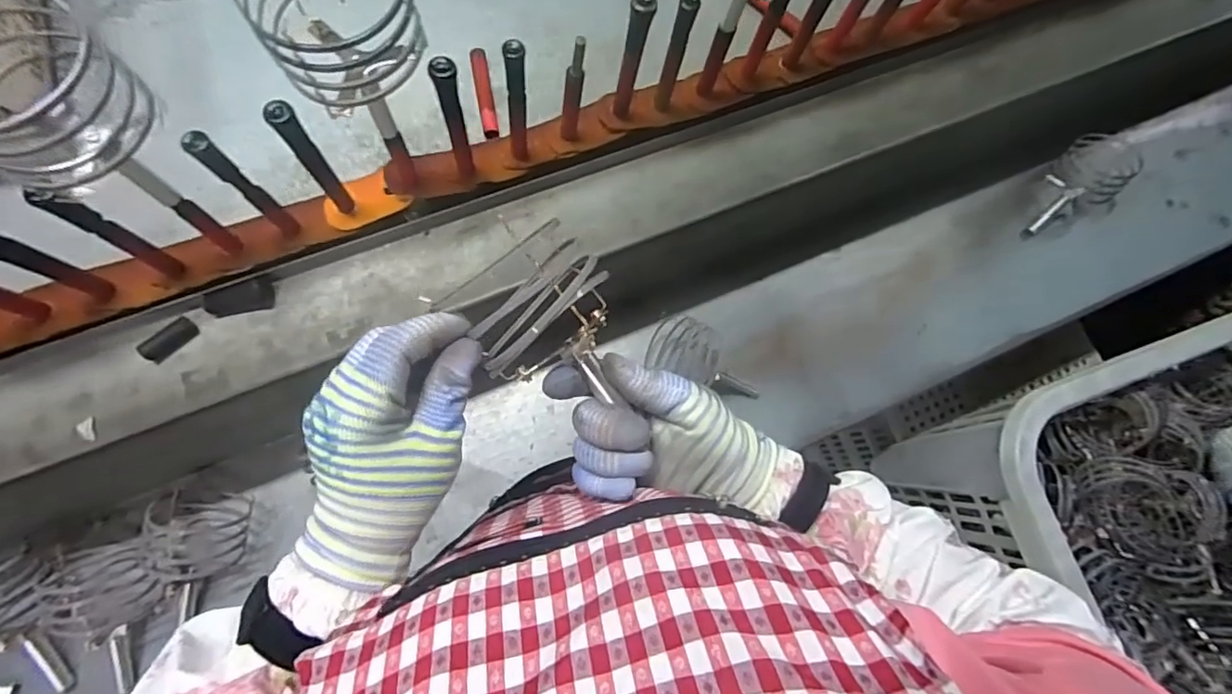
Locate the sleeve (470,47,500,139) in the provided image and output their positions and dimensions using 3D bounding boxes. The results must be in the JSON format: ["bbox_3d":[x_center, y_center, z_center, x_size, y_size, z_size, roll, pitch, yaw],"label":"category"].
[{"bbox_3d":[-0.135,-0.261,0.595,0.017,0.010,0.094,-11,83,-1],"label":"sleeve"}]

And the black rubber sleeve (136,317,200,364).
[{"bbox_3d":[-0.388,-0.006,0.502,0.019,0.014,0.045,44,68,5],"label":"black rubber sleeve"}]

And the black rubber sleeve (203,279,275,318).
[{"bbox_3d":[-0.336,-0.043,0.516,0.054,0.016,0.025,-17,83,-14],"label":"black rubber sleeve"}]

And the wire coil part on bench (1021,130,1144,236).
[{"bbox_3d":[0.631,-0.227,0.794,0.130,0.089,0.101,-25,83,-3],"label":"wire coil part on bench"}]

